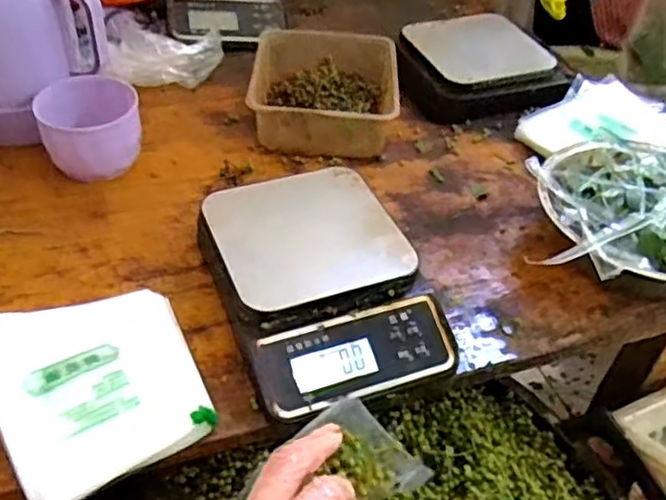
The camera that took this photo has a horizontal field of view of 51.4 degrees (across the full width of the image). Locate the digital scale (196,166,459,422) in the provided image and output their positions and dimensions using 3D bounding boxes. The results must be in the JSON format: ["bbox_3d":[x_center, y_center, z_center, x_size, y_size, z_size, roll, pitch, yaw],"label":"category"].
[{"bbox_3d":[-0.014,0.028,0.549,0.148,0.058,0.206,-14,47,-20],"label":"digital scale"}]

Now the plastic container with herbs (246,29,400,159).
[{"bbox_3d":[-0.010,-0.168,0.740,0.145,0.060,0.175,0,44,-6],"label":"plastic container with herbs"}]

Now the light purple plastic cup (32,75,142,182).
[{"bbox_3d":[-0.226,-0.109,0.655,0.091,0.073,0.078,-12,46,-18],"label":"light purple plastic cup"}]

